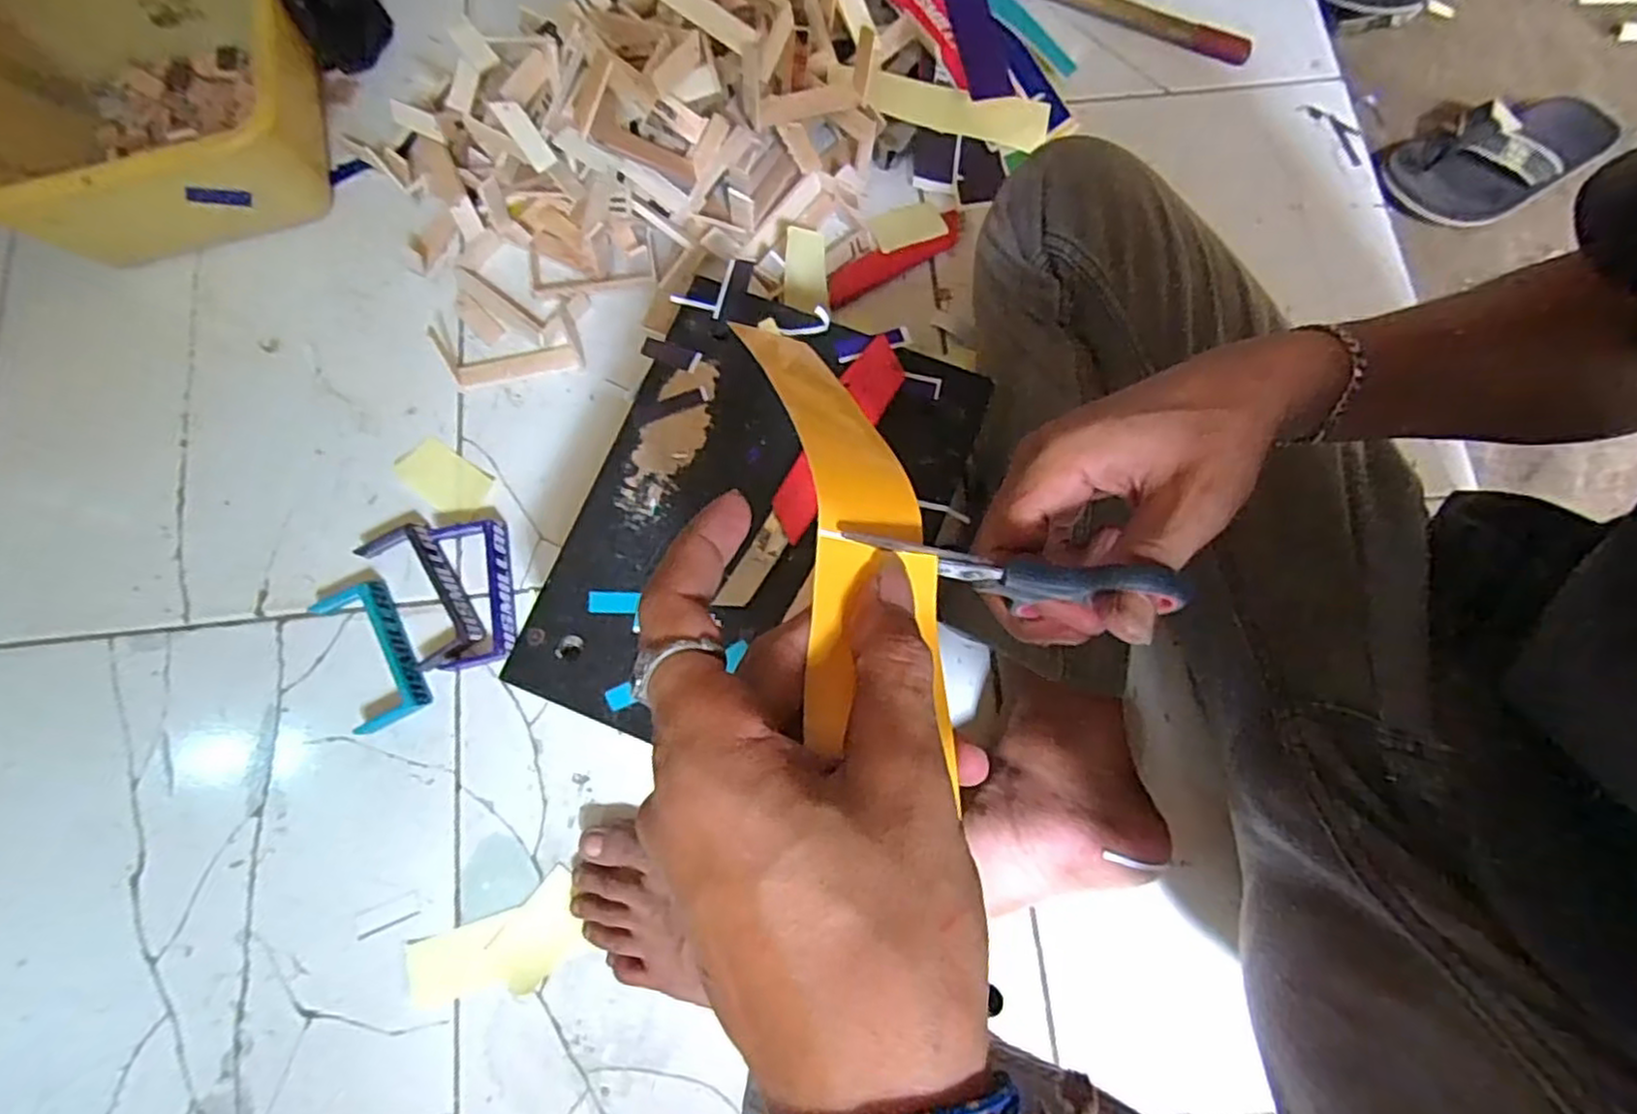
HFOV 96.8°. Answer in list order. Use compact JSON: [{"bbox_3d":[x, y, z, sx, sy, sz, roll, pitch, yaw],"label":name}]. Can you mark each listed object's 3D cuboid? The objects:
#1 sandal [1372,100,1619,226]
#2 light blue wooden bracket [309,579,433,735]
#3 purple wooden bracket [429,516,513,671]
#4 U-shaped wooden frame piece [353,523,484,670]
[{"bbox_3d":[0.723,-0.428,0.762,0.280,0.055,0.126,-20,77,-4],"label":"sandal"},{"bbox_3d":[-0.338,0.070,0.543,0.056,0.020,0.112,-28,77,-6],"label":"light blue wooden bracket"},{"bbox_3d":[-0.260,0.025,0.551,0.056,0.014,0.113,-9,76,-1],"label":"purple wooden bracket"},{"bbox_3d":[-0.301,0.027,0.552,0.051,0.016,0.112,-33,78,-7],"label":"U-shaped wooden frame piece"}]

